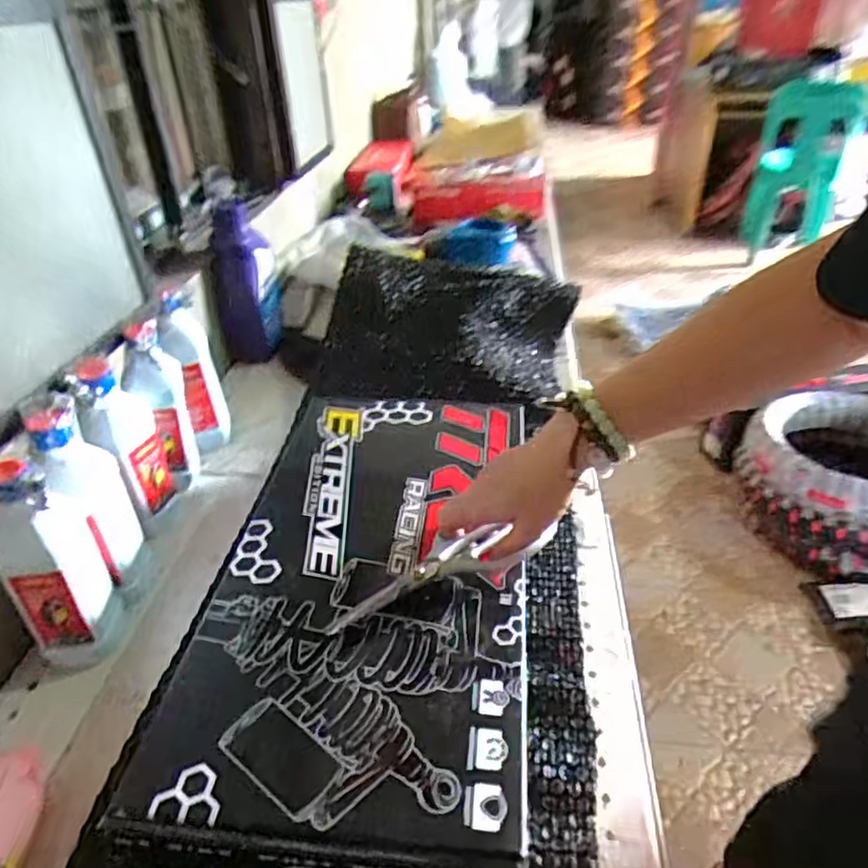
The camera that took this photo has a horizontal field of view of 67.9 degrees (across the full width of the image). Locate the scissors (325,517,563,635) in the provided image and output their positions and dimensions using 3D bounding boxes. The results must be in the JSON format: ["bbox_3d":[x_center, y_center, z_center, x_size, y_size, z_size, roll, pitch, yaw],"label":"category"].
[{"bbox_3d":[0.002,0.105,0.500,0.180,0.021,0.050,-22,39,-15],"label":"scissors"}]

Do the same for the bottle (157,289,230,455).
[{"bbox_3d":[-0.285,-0.067,0.776,0.044,0.202,0.070,-4,35,-2],"label":"bottle"}]

